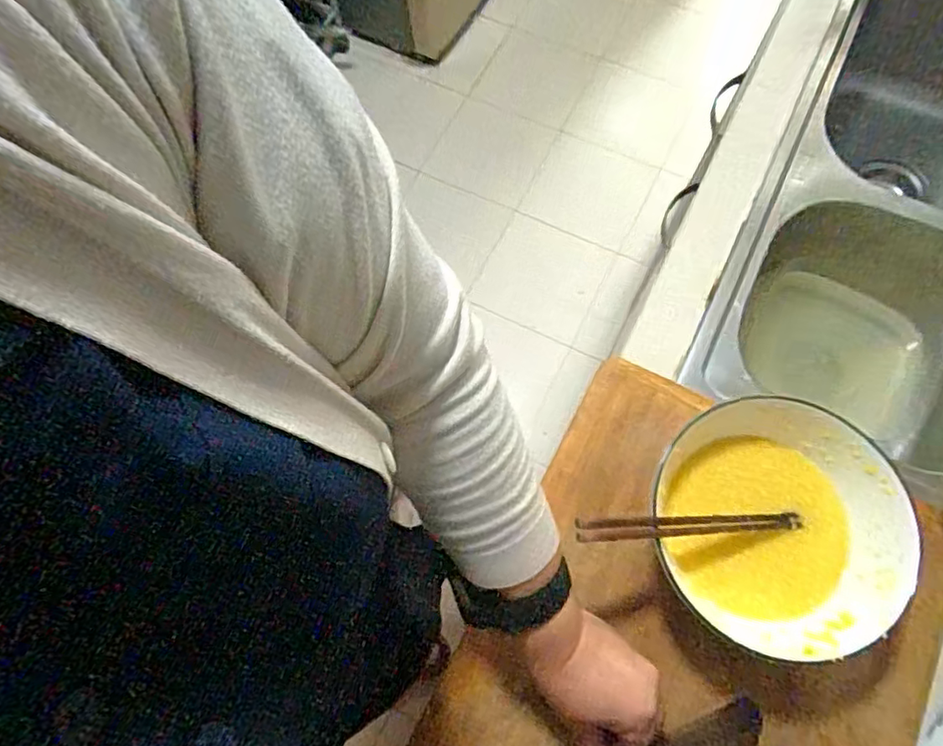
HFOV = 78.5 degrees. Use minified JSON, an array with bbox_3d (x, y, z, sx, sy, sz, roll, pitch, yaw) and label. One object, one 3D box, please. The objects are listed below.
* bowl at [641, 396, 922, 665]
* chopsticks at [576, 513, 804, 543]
[{"bbox_3d":[0.231,0.118,0.452,0.173,0.083,0.184,-1,71,2],"label":"bowl"},{"bbox_3d":[0.168,0.114,0.430,0.198,0.010,0.015,4,69,-20],"label":"chopsticks"}]

